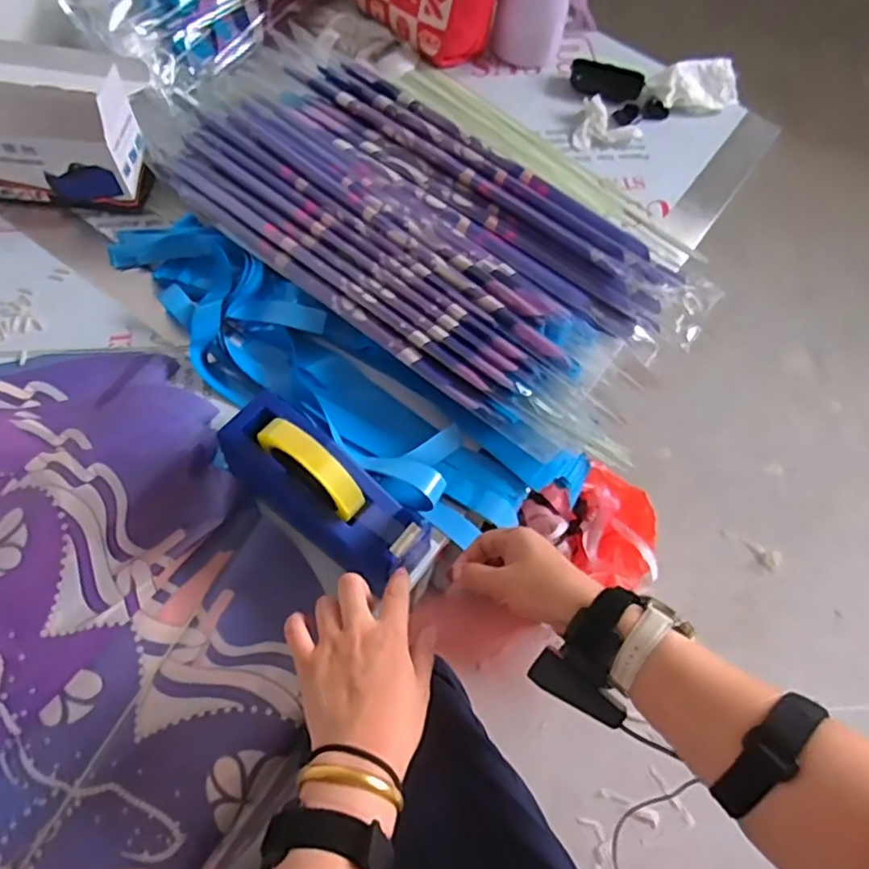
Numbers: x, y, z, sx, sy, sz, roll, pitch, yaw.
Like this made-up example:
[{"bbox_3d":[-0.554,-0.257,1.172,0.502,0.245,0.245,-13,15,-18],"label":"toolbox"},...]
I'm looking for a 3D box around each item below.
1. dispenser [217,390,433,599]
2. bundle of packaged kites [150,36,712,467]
[{"bbox_3d":[-0.097,0.050,0.559,0.203,0.138,0.068,37,66,15],"label":"dispenser"},{"bbox_3d":[-0.007,-0.280,0.767,0.678,0.057,0.395,39,67,16],"label":"bundle of packaged kites"}]

